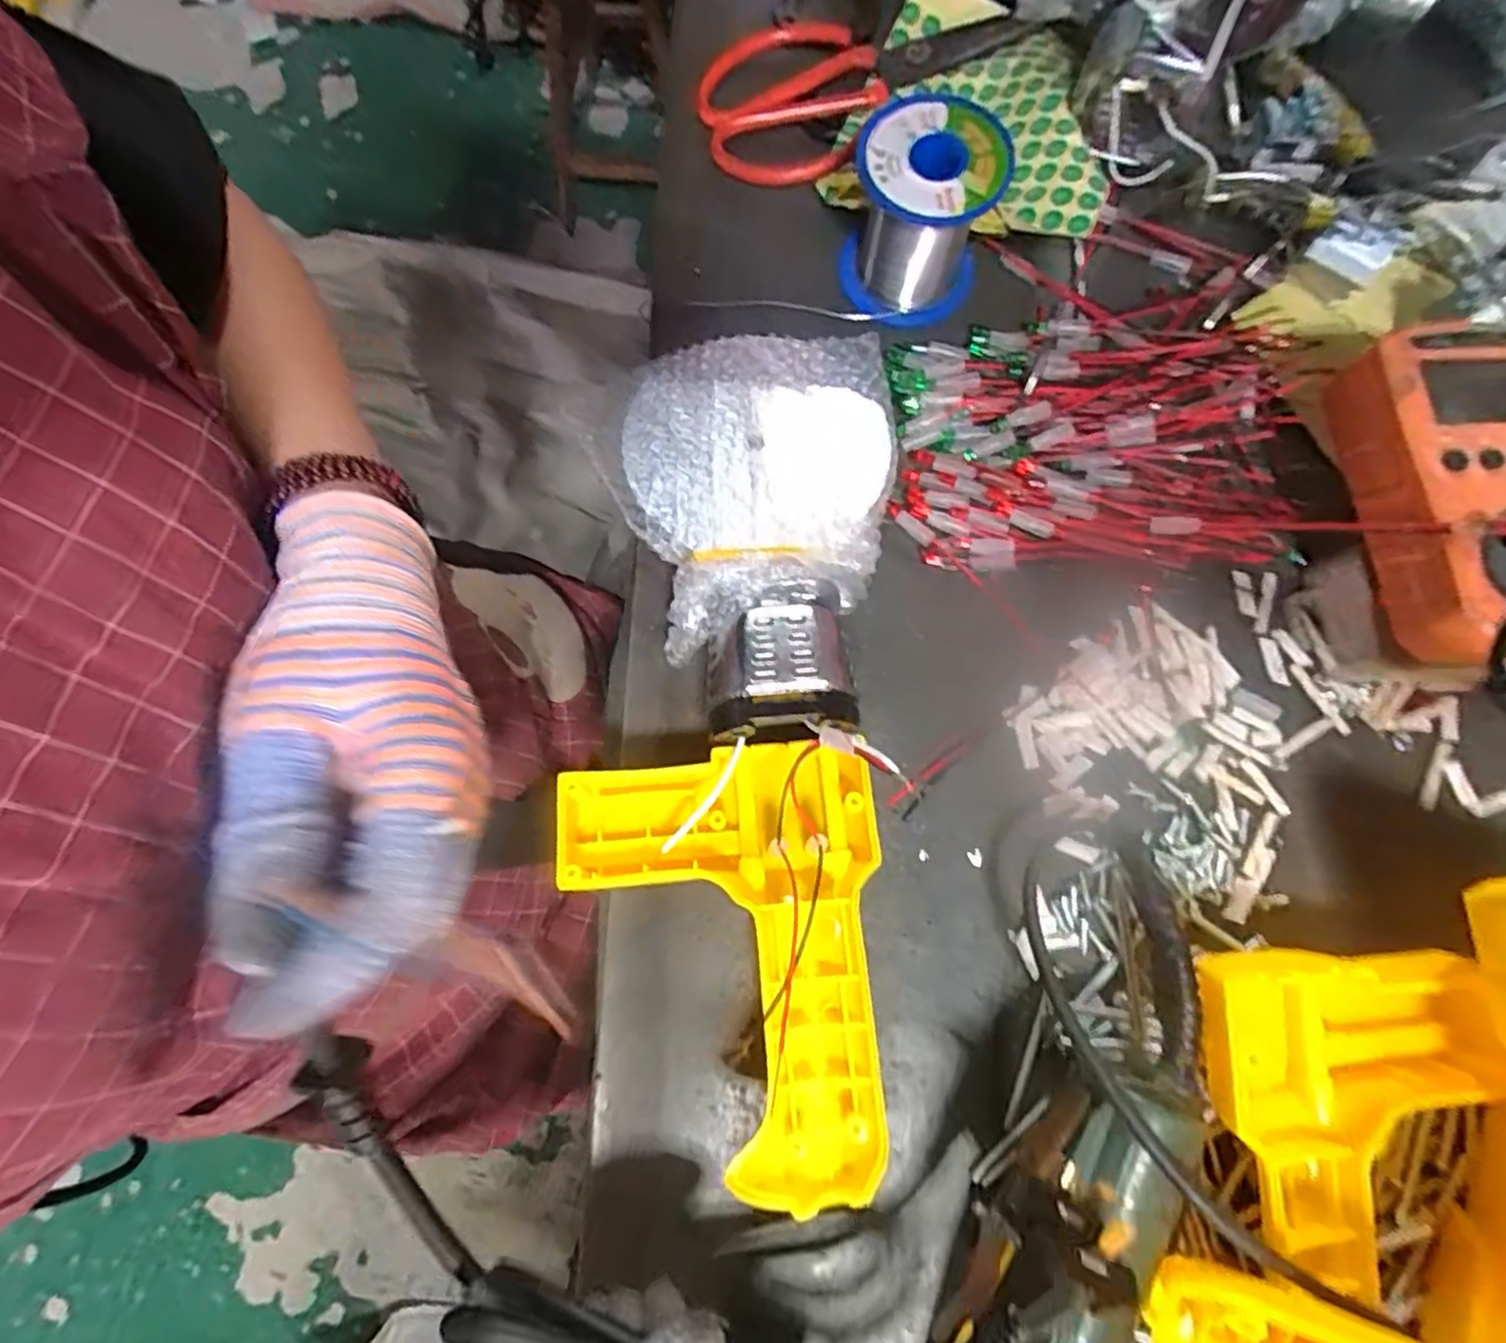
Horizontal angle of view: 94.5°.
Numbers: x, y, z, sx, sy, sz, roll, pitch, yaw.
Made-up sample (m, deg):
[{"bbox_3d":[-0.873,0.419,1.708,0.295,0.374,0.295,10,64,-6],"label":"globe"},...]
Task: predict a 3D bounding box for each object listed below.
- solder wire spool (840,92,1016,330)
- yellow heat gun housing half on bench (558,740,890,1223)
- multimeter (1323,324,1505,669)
[{"bbox_3d":[0.076,-0.209,0.322,0.062,0.067,0.065,7,79,0],"label":"solder wire spool"},{"bbox_3d":[-0.014,0.102,0.257,0.117,0.044,0.147,0,79,-1],"label":"yellow heat gun housing half on bench"},{"bbox_3d":[0.273,-0.068,0.264,0.074,0.036,0.134,0,78,-1],"label":"multimeter"}]

